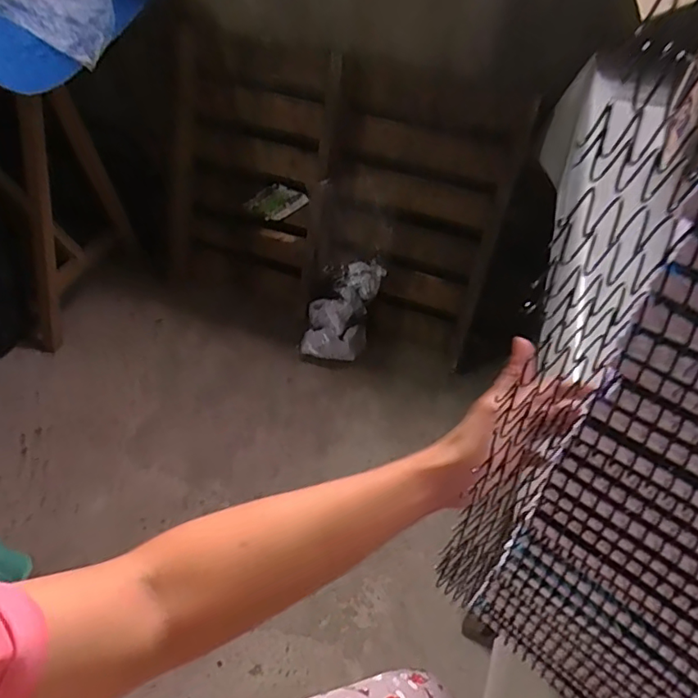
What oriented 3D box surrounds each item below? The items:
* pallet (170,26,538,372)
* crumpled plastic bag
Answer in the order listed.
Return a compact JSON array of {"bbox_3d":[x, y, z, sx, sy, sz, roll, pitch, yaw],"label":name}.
[{"bbox_3d":[-0.061,-0.417,1.546,0.961,0.744,0.142,15,25,8],"label":"pallet"},{"bbox_3d":[-0.020,-0.102,1.550,0.209,0.232,0.179,6,46,1],"label":"crumpled plastic bag"}]

